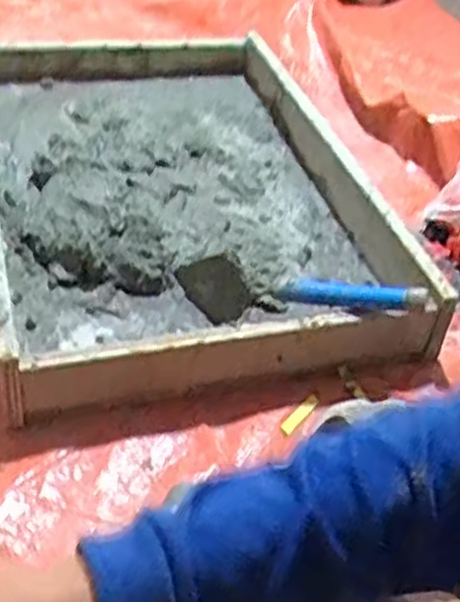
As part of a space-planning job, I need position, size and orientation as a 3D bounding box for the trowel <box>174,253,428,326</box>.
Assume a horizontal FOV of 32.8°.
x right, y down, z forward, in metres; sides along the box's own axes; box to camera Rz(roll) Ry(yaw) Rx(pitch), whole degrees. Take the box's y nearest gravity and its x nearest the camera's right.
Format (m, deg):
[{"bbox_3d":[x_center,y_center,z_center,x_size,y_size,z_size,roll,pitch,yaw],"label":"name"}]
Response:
[{"bbox_3d":[0.072,-0.010,0.905,0.304,0.089,0.061,4,42,22],"label":"trowel"}]

